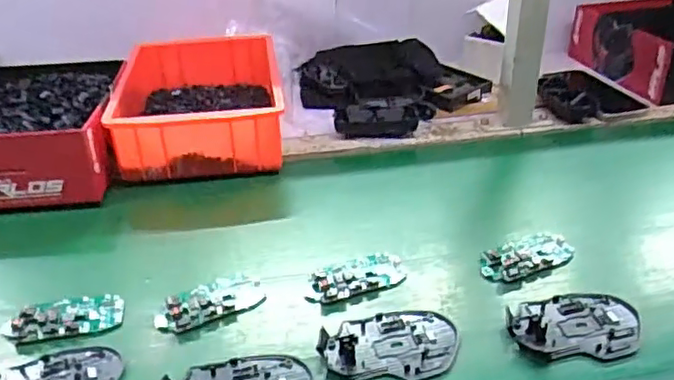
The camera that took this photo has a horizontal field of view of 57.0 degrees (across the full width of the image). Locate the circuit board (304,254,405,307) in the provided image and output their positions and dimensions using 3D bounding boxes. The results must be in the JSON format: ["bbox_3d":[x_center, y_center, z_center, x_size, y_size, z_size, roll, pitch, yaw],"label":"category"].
[{"bbox_3d":[0.017,0.081,0.586,0.092,0.007,0.045,-12,34,-16],"label":"circuit board"}]

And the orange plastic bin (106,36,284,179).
[{"bbox_3d":[-0.184,-0.122,0.834,0.205,0.081,0.286,-7,33,-8],"label":"orange plastic bin"}]

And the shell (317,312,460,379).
[{"bbox_3d":[0.043,0.129,0.517,0.112,0.009,0.070,-2,33,-1],"label":"shell"}]

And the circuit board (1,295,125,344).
[{"bbox_3d":[-0.241,0.112,0.548,0.099,0.006,0.044,-7,34,-9],"label":"circuit board"}]

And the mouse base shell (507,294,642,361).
[{"bbox_3d":[0.204,0.116,0.530,0.112,0.009,0.070,-4,33,-4],"label":"mouse base shell"}]

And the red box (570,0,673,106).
[{"bbox_3d":[0.493,-0.215,0.932,0.179,0.101,0.247,-6,33,-7],"label":"red box"}]

